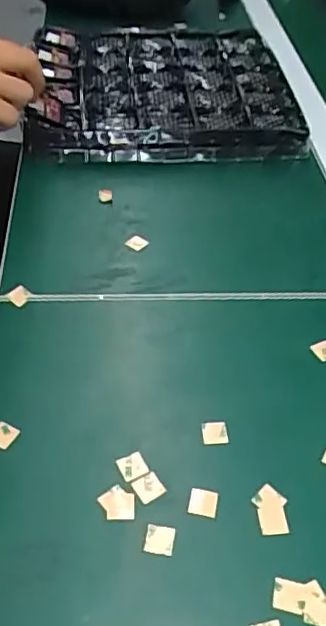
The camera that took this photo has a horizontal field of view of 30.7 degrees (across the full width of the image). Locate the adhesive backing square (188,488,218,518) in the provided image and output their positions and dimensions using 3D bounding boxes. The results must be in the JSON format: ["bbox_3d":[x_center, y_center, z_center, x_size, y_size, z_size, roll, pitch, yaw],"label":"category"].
[{"bbox_3d":[0.023,0.108,0.340,0.016,0.004,0.015,11,46,5],"label":"adhesive backing square"}]

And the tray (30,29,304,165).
[{"bbox_3d":[-0.003,-0.256,0.668,0.281,0.037,0.273,-1,46,-6],"label":"tray"}]

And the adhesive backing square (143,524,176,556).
[{"bbox_3d":[-0.002,0.123,0.324,0.015,0.004,0.015,9,46,4],"label":"adhesive backing square"}]

